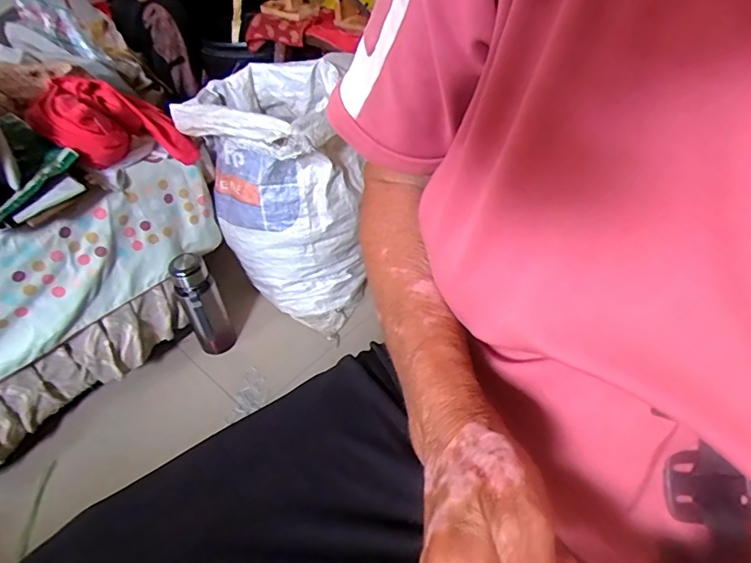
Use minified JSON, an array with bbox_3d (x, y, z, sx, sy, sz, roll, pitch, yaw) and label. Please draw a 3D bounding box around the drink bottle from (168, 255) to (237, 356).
[{"bbox_3d":[-0.334,0.056,0.982,0.075,0.229,0.079,-25,46,-19],"label":"drink bottle"}]

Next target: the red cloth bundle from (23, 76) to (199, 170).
[{"bbox_3d":[-0.419,-0.246,0.810,0.119,0.155,0.198,25,51,29],"label":"red cloth bundle"}]

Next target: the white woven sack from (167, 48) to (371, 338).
[{"bbox_3d":[-0.163,-0.181,1.051,0.288,0.453,0.294,17,48,23],"label":"white woven sack"}]

